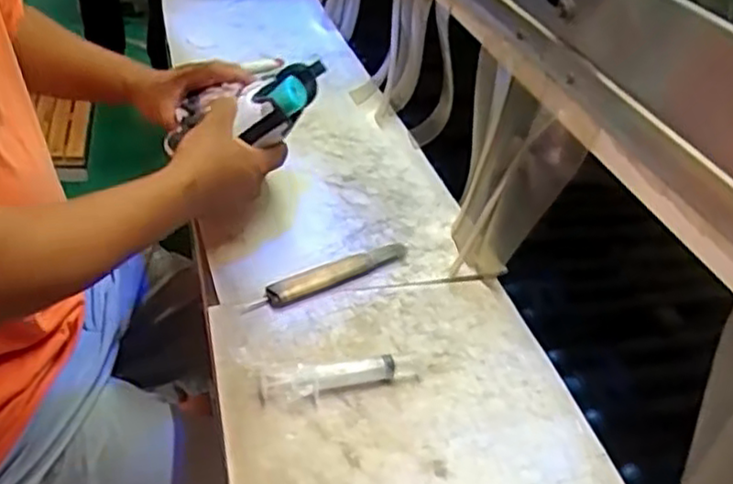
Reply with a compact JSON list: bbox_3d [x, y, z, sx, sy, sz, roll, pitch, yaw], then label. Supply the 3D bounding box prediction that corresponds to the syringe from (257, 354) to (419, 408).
[{"bbox_3d":[-0.020,0.112,0.592,0.136,0.024,0.023,-6,38,-18],"label":"syringe"}]

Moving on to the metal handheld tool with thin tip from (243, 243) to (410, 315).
[{"bbox_3d":[-0.034,0.032,0.710,0.189,0.016,0.026,-22,45,-34],"label":"metal handheld tool with thin tip"}]

